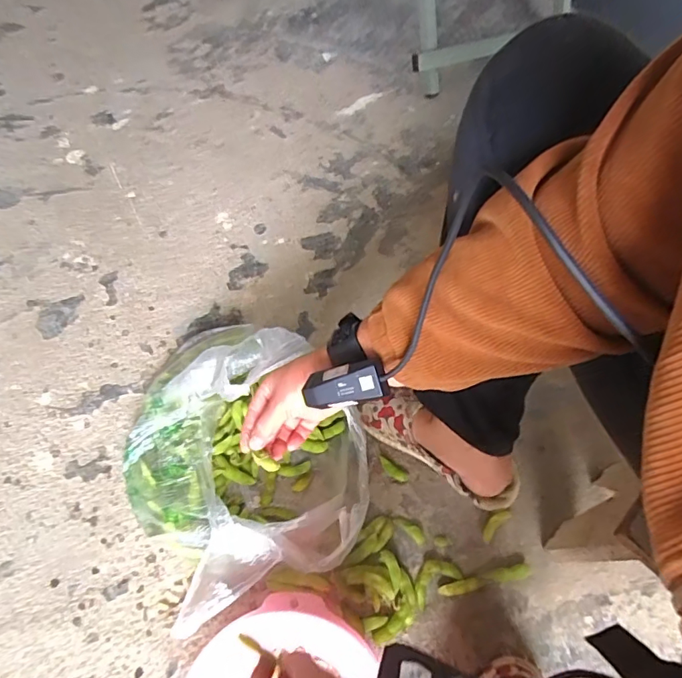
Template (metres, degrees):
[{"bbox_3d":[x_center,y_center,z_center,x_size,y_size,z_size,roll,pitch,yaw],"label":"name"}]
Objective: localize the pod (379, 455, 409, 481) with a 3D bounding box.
[{"bbox_3d":[0.065,0.165,0.611,0.043,0.005,0.015,39,62,6],"label":"pod"}]

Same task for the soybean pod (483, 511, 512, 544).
[{"bbox_3d":[0.186,0.223,0.584,0.048,0.007,0.016,-36,69,-21],"label":"soybean pod"}]

